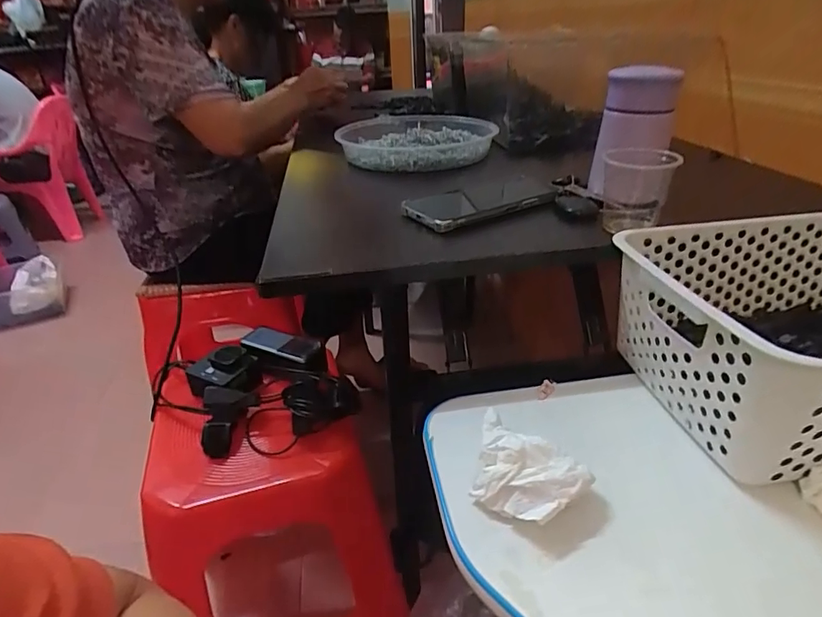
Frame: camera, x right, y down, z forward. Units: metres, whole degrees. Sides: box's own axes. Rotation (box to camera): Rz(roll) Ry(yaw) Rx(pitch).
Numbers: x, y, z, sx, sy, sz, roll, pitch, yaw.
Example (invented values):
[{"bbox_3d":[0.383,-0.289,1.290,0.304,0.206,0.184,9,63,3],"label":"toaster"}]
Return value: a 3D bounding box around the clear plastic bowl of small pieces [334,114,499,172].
[{"bbox_3d":[0.007,-0.256,0.750,0.233,0.036,0.249,2,31,8],"label":"clear plastic bowl of small pieces"}]

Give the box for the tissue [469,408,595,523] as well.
[{"bbox_3d":[0.069,0.107,0.336,0.060,0.035,0.085,-27,38,-35],"label":"tissue"}]

